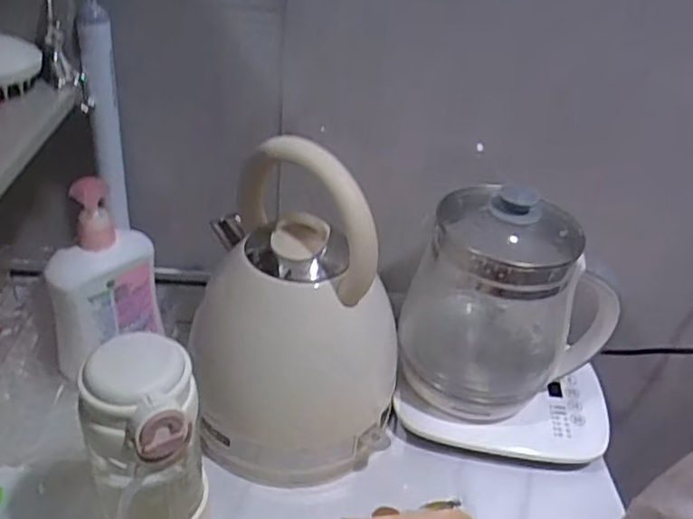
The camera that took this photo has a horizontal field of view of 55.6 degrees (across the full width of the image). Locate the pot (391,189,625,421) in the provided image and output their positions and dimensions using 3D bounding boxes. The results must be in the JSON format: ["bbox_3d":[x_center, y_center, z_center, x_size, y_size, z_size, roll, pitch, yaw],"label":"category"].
[{"bbox_3d":[0.147,0.043,0.597,0.173,0.209,0.123,17,36,15],"label":"pot"}]

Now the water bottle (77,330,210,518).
[{"bbox_3d":[-0.128,0.150,0.437,0.074,0.210,0.063,-13,39,-25],"label":"water bottle"}]

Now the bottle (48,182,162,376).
[{"bbox_3d":[-0.216,0.017,0.586,0.061,0.168,0.094,20,37,18],"label":"bottle"}]

